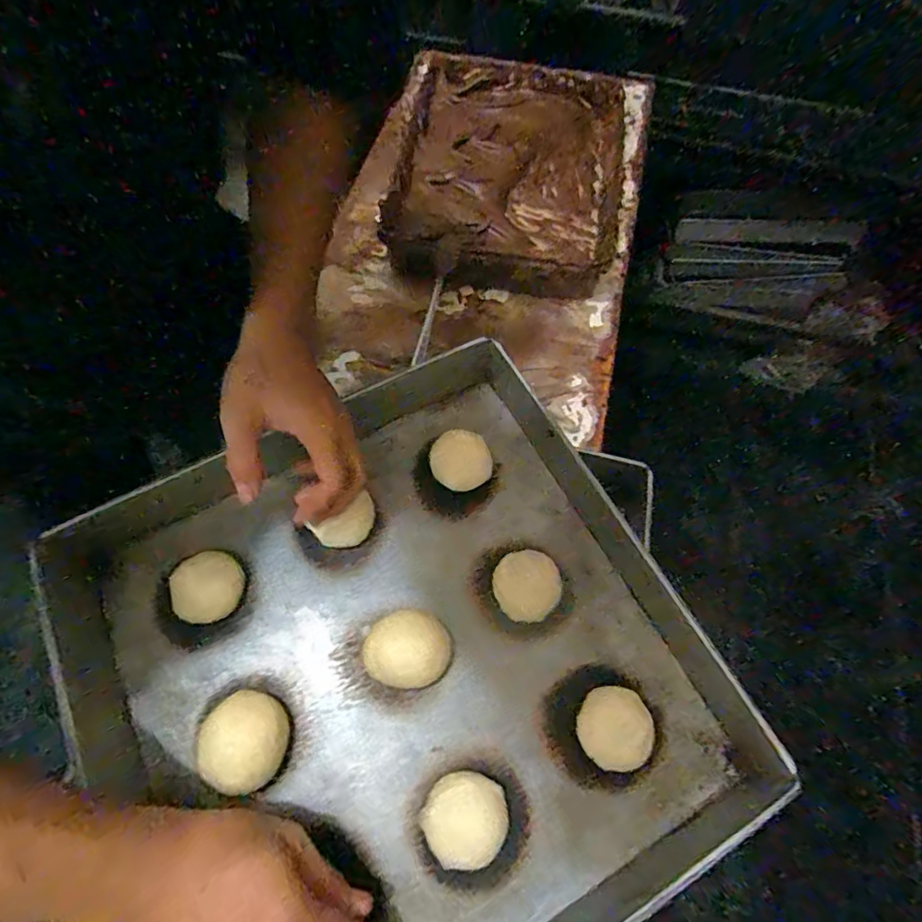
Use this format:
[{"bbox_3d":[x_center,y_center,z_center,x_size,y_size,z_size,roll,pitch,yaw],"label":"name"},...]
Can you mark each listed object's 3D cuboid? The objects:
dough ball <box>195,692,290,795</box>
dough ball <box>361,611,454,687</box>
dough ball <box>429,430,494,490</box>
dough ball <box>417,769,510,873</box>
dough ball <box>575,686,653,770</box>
[{"bbox_3d":[-0.157,0.204,0.378,0.061,0.033,0.061,0,65,-1],"label":"dough ball"},{"bbox_3d":[-0.042,0.149,0.412,0.065,0.030,0.054,6,65,2],"label":"dough ball"},{"bbox_3d":[-0.001,0.001,0.477,0.055,0.026,0.049,2,65,0],"label":"dough ball"},{"bbox_3d":[0.002,0.249,0.365,0.057,0.031,0.053,0,65,-1],"label":"dough ball"},{"bbox_3d":[0.115,0.200,0.392,0.051,0.020,0.054,0,65,-1],"label":"dough ball"}]

